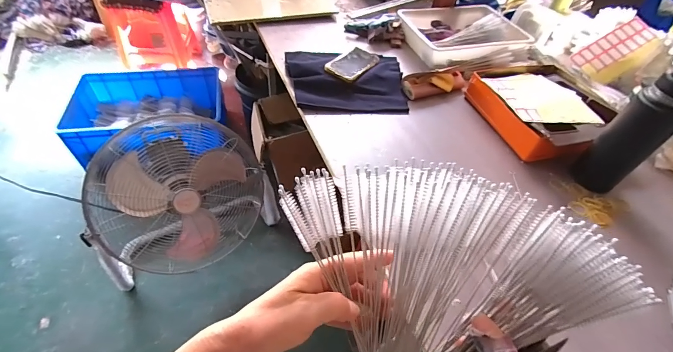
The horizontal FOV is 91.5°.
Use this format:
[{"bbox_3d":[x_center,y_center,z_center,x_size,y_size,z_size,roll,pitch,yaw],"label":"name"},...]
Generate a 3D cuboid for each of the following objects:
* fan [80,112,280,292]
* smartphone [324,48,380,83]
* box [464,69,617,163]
[{"bbox_3d":[-0.501,0.083,1.027,0.472,0.422,0.287,-21,54,-22],"label":"fan"},{"bbox_3d":[0.045,-0.281,0.815,0.080,0.008,0.164,34,50,13],"label":"smartphone"},{"bbox_3d":[0.473,-0.161,0.755,0.278,0.071,0.294,-13,51,-17],"label":"box"}]

